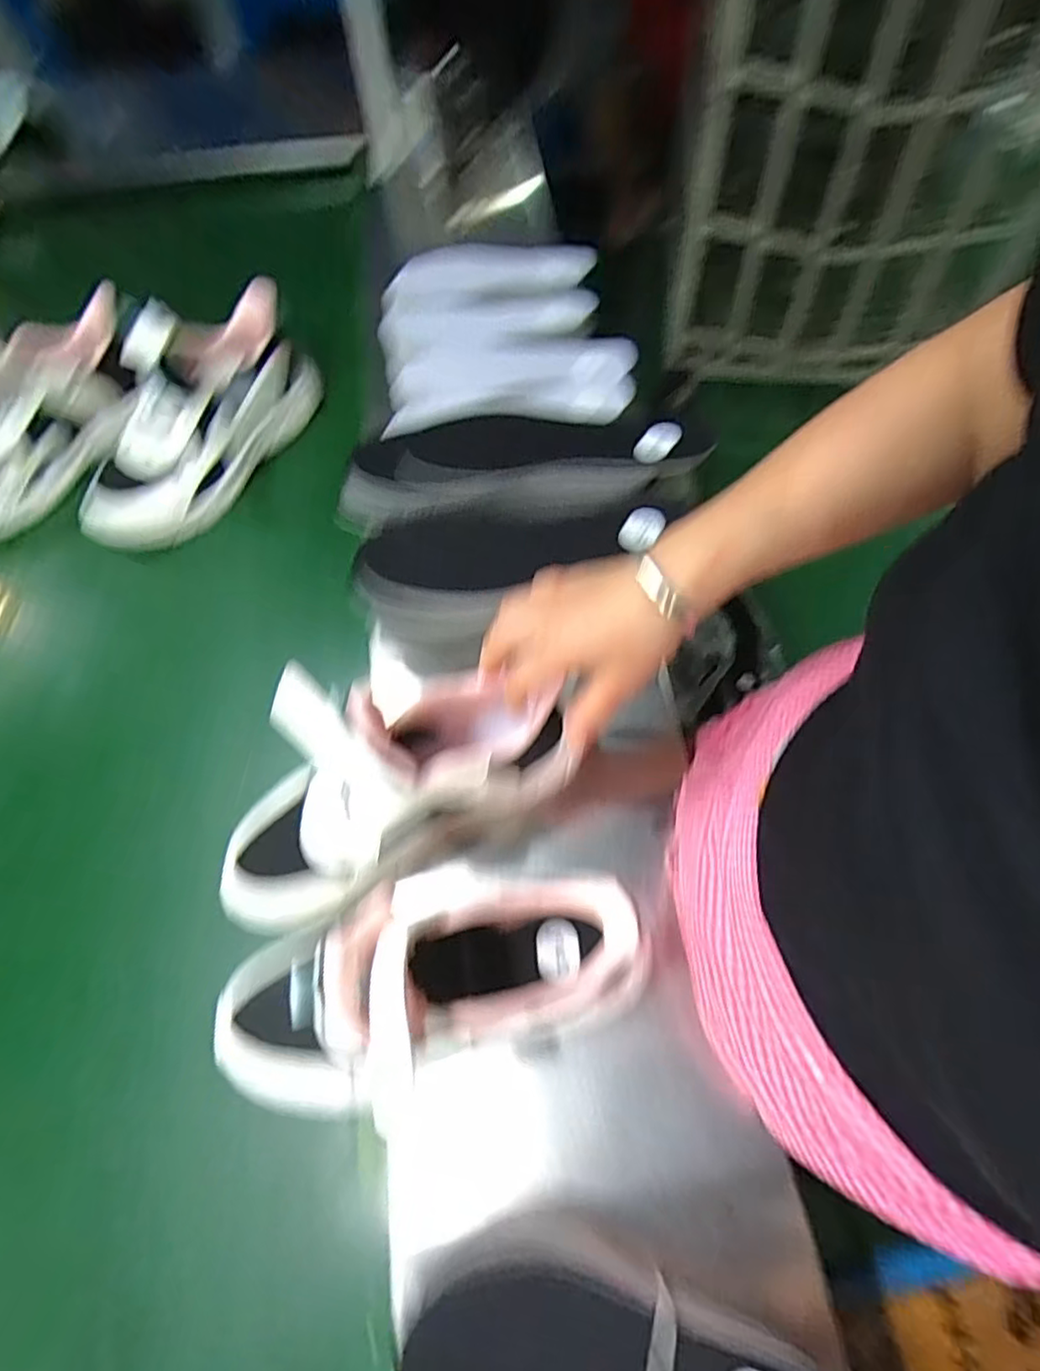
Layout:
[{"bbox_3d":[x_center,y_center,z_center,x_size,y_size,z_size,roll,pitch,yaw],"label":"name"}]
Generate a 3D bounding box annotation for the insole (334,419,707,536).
[{"bbox_3d":[-0.001,-0.175,0.514,0.277,0.023,0.096,-1,70,4],"label":"insole"}]

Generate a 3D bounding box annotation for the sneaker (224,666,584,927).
[{"bbox_3d":[-0.087,0.056,0.389,0.232,0.137,0.091,-23,63,-10],"label":"sneaker"}]

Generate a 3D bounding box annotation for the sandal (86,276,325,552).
[{"bbox_3d":[-0.325,-0.275,0.626,0.272,0.164,0.105,-40,68,-18],"label":"sandal"}]

